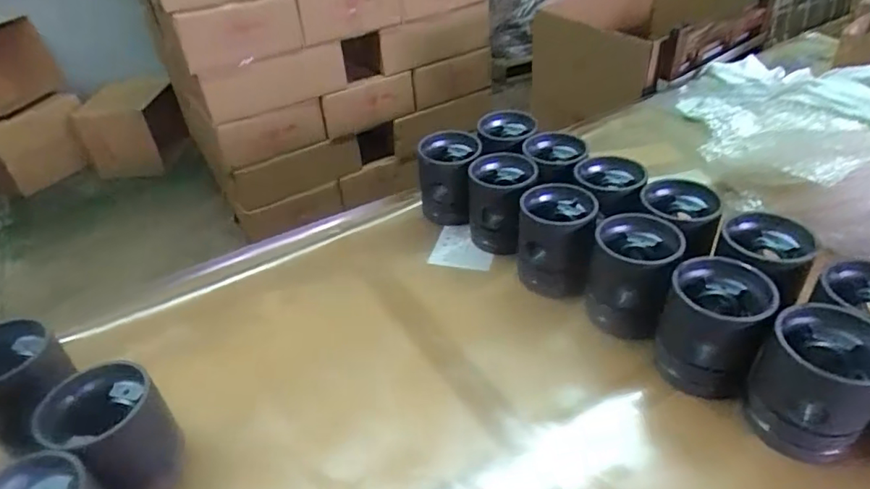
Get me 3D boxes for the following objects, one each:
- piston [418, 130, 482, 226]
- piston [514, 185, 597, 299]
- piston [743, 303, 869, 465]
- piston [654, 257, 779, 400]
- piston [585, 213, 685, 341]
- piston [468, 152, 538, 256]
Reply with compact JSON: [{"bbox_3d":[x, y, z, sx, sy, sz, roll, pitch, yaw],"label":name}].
[{"bbox_3d":[0.024,-0.099,0.831,0.091,0.106,0.096,-4,37,3],"label":"piston"},{"bbox_3d":[0.152,-0.005,0.693,0.092,0.107,0.092,7,39,16],"label":"piston"},{"bbox_3d":[0.340,0.126,0.494,0.093,0.105,0.102,-4,37,3],"label":"piston"},{"bbox_3d":[0.279,0.084,0.560,0.094,0.104,0.108,20,44,30],"label":"piston"},{"bbox_3d":[0.223,0.037,0.629,0.095,0.104,0.101,9,40,19],"label":"piston"},{"bbox_3d":[0.094,-0.057,0.774,0.092,0.102,0.104,6,39,15],"label":"piston"}]

